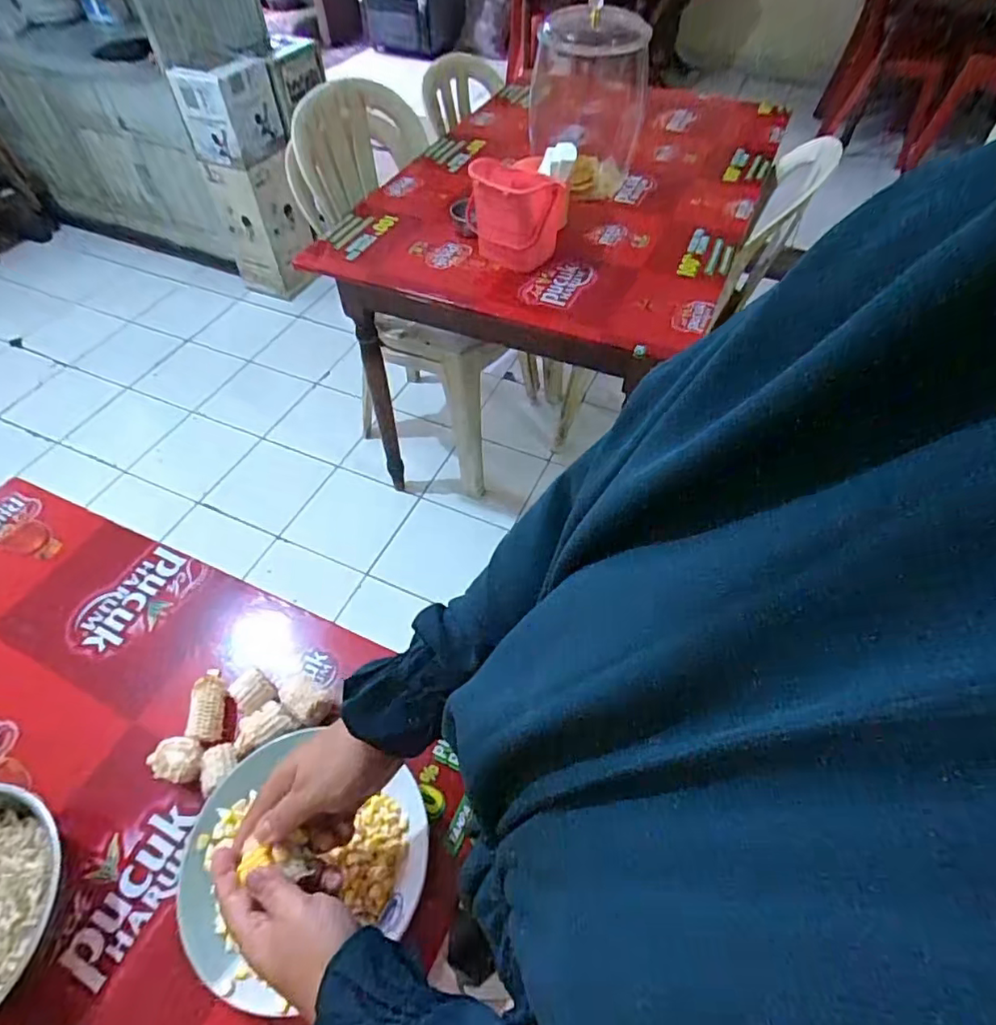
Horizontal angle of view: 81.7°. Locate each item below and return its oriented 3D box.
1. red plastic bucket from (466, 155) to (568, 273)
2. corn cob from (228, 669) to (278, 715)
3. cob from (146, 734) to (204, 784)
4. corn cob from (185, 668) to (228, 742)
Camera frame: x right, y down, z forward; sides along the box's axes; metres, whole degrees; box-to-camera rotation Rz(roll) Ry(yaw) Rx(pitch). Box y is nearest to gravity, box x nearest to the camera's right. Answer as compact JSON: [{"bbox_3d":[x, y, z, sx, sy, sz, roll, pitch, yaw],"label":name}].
[{"bbox_3d":[0.035,-0.573,1.082,0.178,0.148,0.164,0,53,0],"label":"red plastic bucket"},{"bbox_3d":[-0.254,0.188,0.599,0.036,0.034,0.042,-37,63,-25],"label":"corn cob"},{"bbox_3d":[-0.306,0.241,0.557,0.044,0.038,0.039,18,55,11],"label":"cob"},{"bbox_3d":[-0.298,0.196,0.598,0.031,0.030,0.080,-4,54,-4],"label":"corn cob"}]

